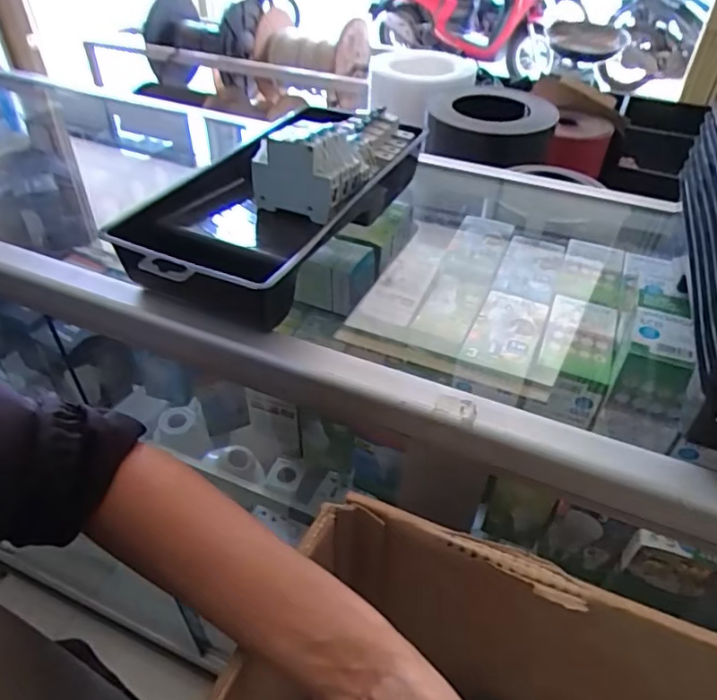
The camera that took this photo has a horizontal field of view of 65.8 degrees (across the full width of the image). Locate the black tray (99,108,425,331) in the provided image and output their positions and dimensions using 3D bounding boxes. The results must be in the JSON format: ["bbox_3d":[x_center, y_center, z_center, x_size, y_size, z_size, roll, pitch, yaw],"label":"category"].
[{"bbox_3d":[-0.062,-0.142,0.520,0.165,0.073,0.336,21,46,20],"label":"black tray"}]

